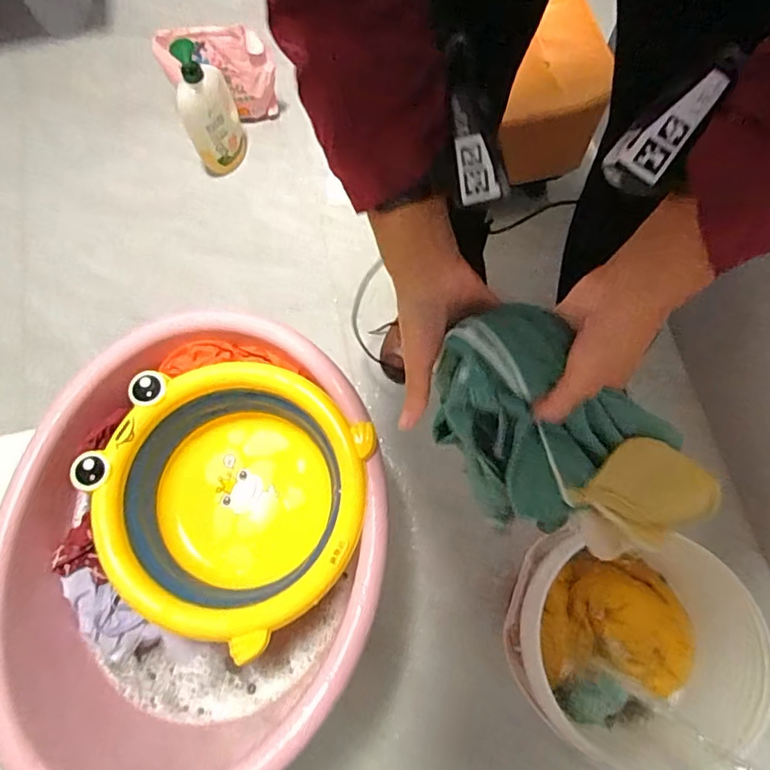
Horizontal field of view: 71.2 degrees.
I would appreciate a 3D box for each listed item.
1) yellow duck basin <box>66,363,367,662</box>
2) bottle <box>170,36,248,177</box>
[{"bbox_3d":[-0.176,0.127,0.638,0.305,0.110,0.288,29,75,12],"label":"yellow duck basin"},{"bbox_3d":[-0.328,-0.501,1.012,0.098,0.271,0.075,-17,71,-3],"label":"bottle"}]

